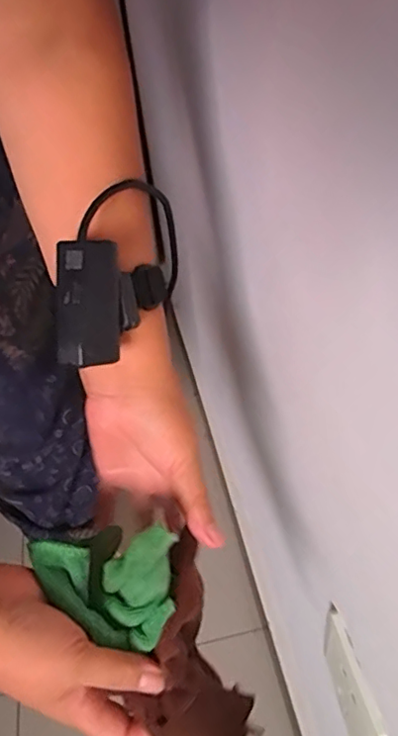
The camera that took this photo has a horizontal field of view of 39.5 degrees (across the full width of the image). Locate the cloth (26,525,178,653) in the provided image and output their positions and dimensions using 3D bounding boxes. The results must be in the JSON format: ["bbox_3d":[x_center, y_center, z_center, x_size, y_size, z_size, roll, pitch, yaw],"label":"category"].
[{"bbox_3d":[-0.060,0.123,0.328,0.089,0.057,0.042,13,32,11],"label":"cloth"}]

